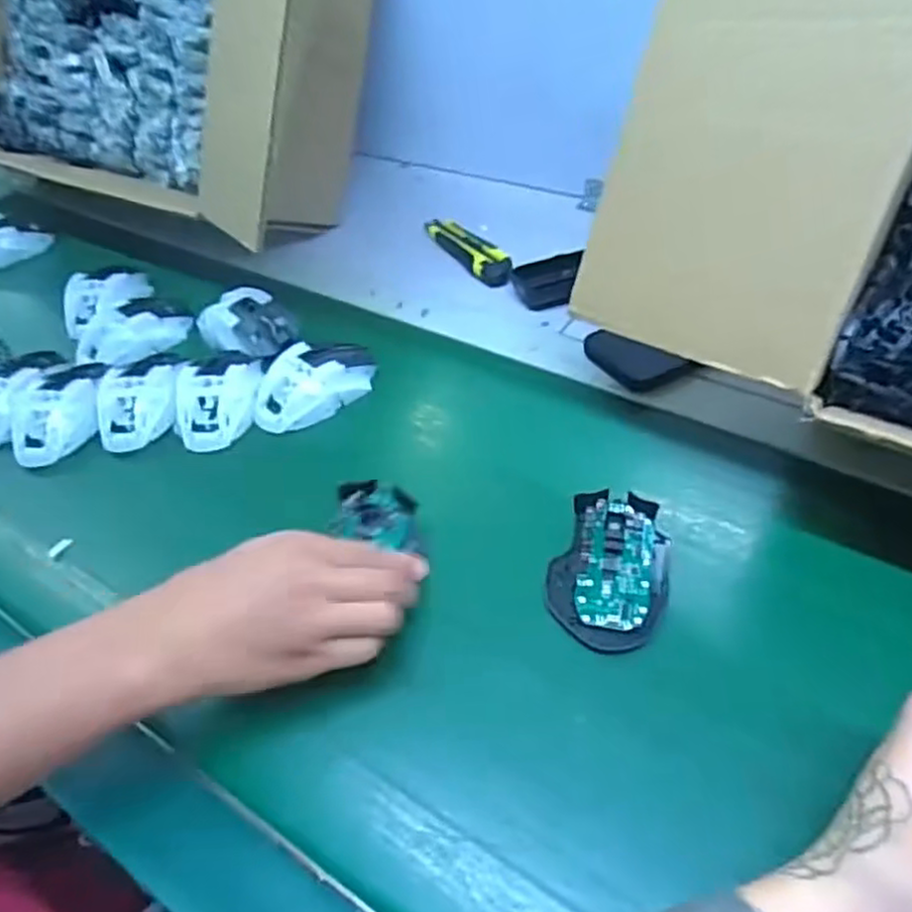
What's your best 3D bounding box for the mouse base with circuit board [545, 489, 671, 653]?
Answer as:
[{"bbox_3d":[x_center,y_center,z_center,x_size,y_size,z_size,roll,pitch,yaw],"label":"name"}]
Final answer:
[{"bbox_3d":[0.102,0.071,0.461,0.073,0.021,0.114,11,49,18],"label":"mouse base with circuit board"}]

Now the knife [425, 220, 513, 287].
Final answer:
[{"bbox_3d":[0.012,-0.224,0.754,0.043,0.013,0.155,-25,49,-16],"label":"knife"}]

